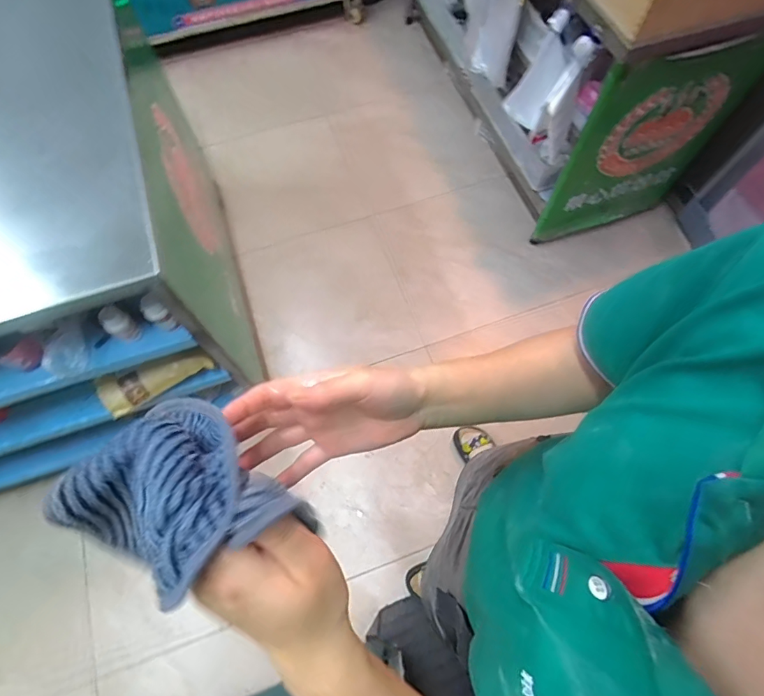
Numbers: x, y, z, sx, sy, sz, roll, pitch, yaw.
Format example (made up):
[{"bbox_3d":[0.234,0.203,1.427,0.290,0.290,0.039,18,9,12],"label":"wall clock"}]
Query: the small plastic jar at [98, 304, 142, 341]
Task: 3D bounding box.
[{"bbox_3d":[-0.510,-0.046,0.883,0.049,0.081,0.048,0,67,1],"label":"small plastic jar"}]

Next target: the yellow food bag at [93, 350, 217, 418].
[{"bbox_3d":[-0.543,0.063,1.075,0.274,0.081,0.081,-26,69,-9],"label":"yellow food bag"}]

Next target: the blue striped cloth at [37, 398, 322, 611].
[{"bbox_3d":[-0.105,0.079,0.235,0.116,0.070,0.085,39,73,13],"label":"blue striped cloth"}]

